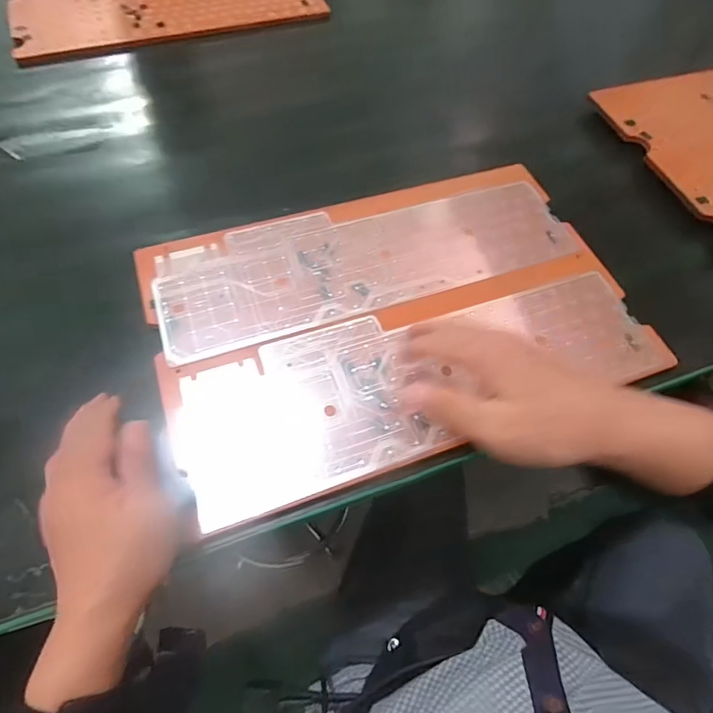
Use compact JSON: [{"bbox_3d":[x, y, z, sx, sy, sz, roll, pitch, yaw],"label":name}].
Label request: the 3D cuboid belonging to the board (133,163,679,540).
[{"bbox_3d":[0.038,-0.044,0.413,0.419,0.014,0.268,-17,63,-12],"label":"board"}]

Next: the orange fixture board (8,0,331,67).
[{"bbox_3d":[-0.287,-0.560,0.679,0.425,0.014,0.283,-15,62,-10],"label":"orange fixture board"}]

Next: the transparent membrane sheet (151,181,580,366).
[{"bbox_3d":[0.014,-0.101,0.443,0.405,0.006,0.125,-17,63,-11],"label":"transparent membrane sheet"}]

